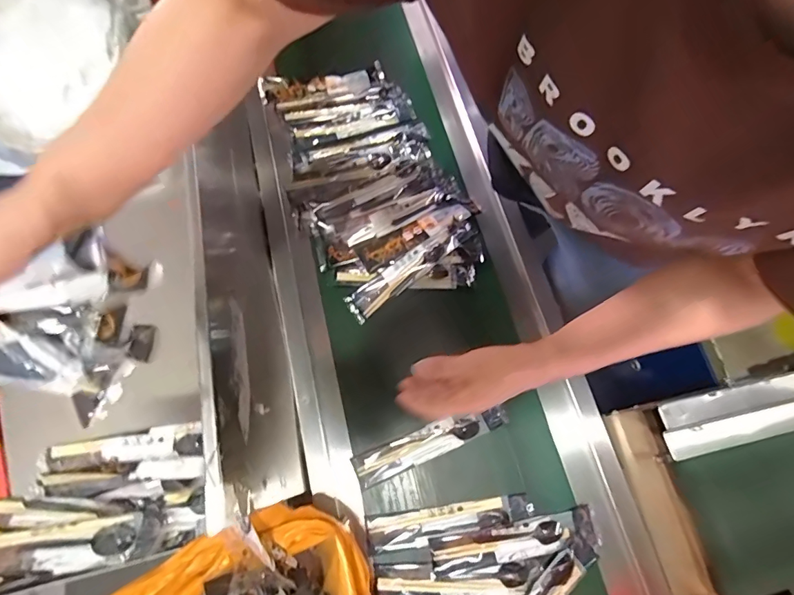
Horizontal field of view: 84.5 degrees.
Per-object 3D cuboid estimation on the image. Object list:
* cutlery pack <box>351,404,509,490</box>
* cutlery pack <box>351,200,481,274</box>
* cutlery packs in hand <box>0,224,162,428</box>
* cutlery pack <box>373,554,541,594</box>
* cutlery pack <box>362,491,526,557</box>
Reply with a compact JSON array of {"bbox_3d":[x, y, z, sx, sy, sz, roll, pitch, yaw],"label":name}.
[{"bbox_3d":[0.051,0.212,0.650,0.232,0.018,0.047,-21,73,-9],"label":"cutlery pack"},{"bbox_3d":[0.037,-0.118,0.751,0.226,0.015,0.053,-29,74,-11],"label":"cutlery pack"},{"bbox_3d":[-0.299,0.036,0.302,0.250,0.056,0.116,-15,72,-6],"label":"cutlery packs in hand"},{"bbox_3d":[0.082,0.377,0.590,0.217,0.009,0.056,-2,71,-3],"label":"cutlery pack"},{"bbox_3d":[0.074,0.314,0.614,0.226,0.012,0.044,-9,71,-5],"label":"cutlery pack"}]

